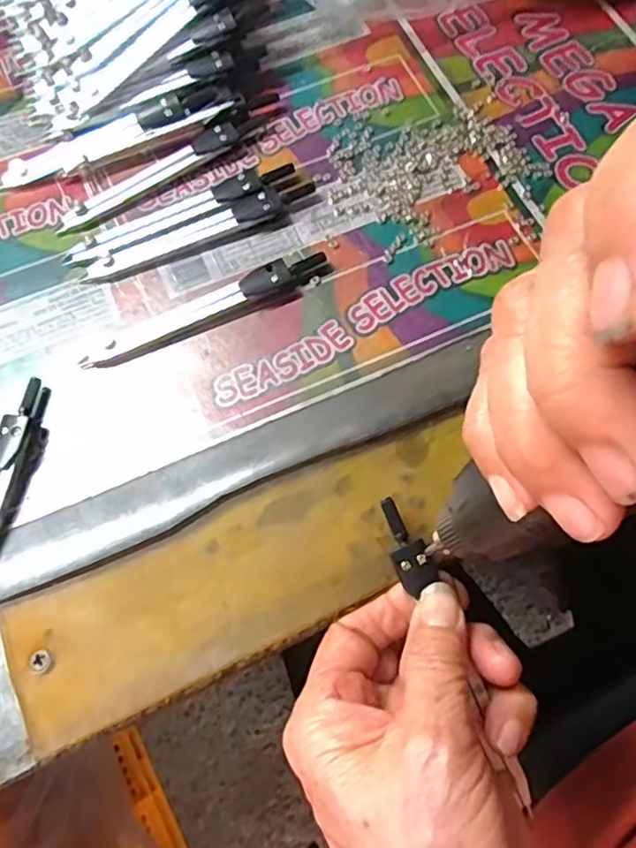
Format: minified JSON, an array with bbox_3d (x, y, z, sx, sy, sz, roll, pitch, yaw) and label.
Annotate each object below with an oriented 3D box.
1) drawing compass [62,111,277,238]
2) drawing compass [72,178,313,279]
[{"bbox_3d":[-0.074,-0.127,0.302,0.117,0.009,0.013,-31,72,-9],"label":"drawing compass"},{"bbox_3d":[-0.055,-0.090,0.289,0.113,0.009,0.012,-23,71,-6],"label":"drawing compass"}]

